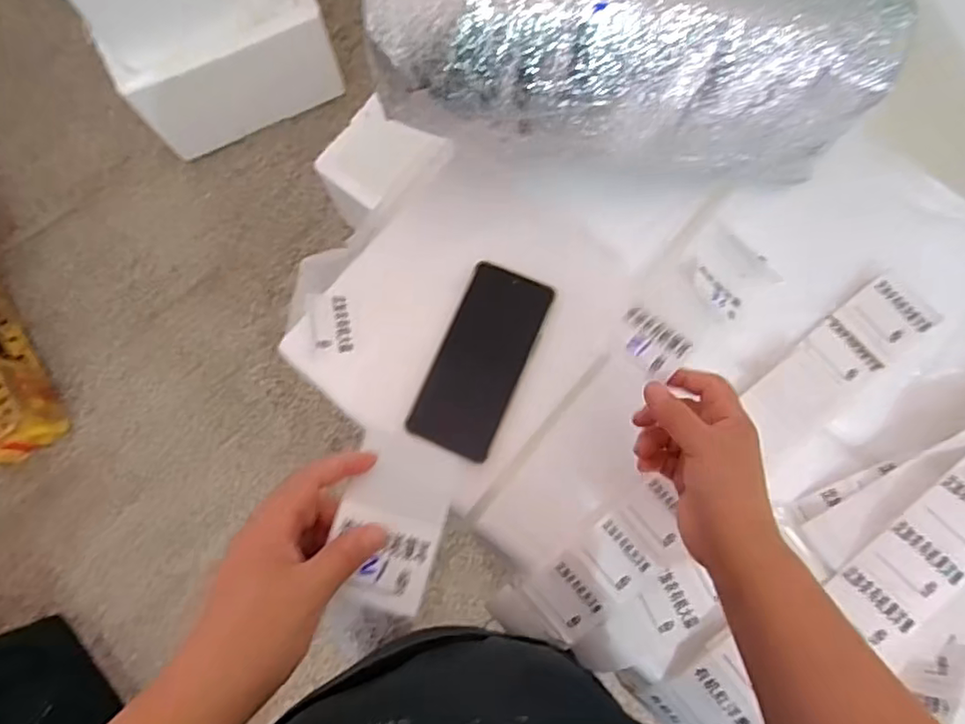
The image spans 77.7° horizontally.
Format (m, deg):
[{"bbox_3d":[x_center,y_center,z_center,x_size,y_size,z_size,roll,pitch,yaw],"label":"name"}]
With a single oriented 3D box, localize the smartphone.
[{"bbox_3d":[0.000,-0.003,0.513,0.074,0.010,0.162,23,81,5],"label":"smartphone"}]

